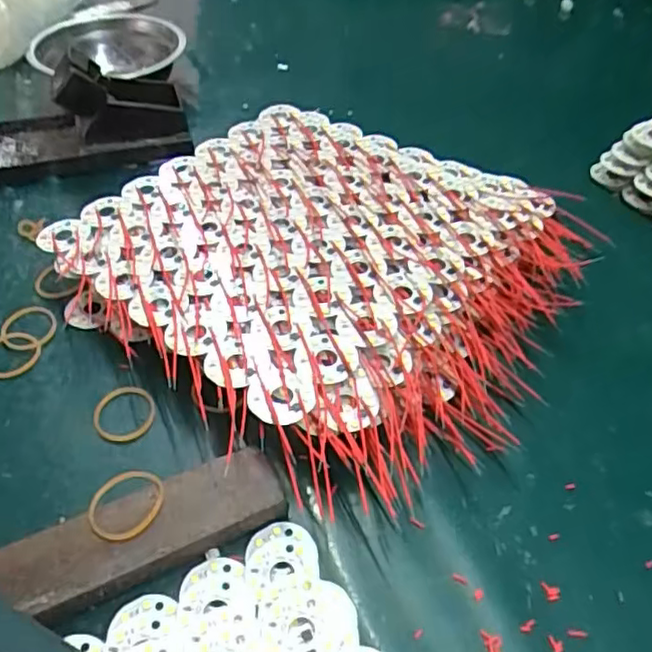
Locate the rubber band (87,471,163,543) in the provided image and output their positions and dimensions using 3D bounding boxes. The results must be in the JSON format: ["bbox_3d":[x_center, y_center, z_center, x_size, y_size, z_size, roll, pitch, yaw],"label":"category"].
[{"bbox_3d":[-0.088,0.079,0.284,0.033,0.004,0.033,-1,42,1],"label":"rubber band"}]

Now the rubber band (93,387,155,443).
[{"bbox_3d":[-0.104,0.046,0.333,0.031,0.004,0.033,0,48,0],"label":"rubber band"}]

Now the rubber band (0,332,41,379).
[{"bbox_3d":[-0.175,0.015,0.356,0.030,0.005,0.029,0,48,0],"label":"rubber band"}]

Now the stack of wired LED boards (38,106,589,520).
[{"bbox_3d":[0.007,-0.046,0.395,0.274,0.040,0.268,31,55,25],"label":"stack of wired LED boards"}]

